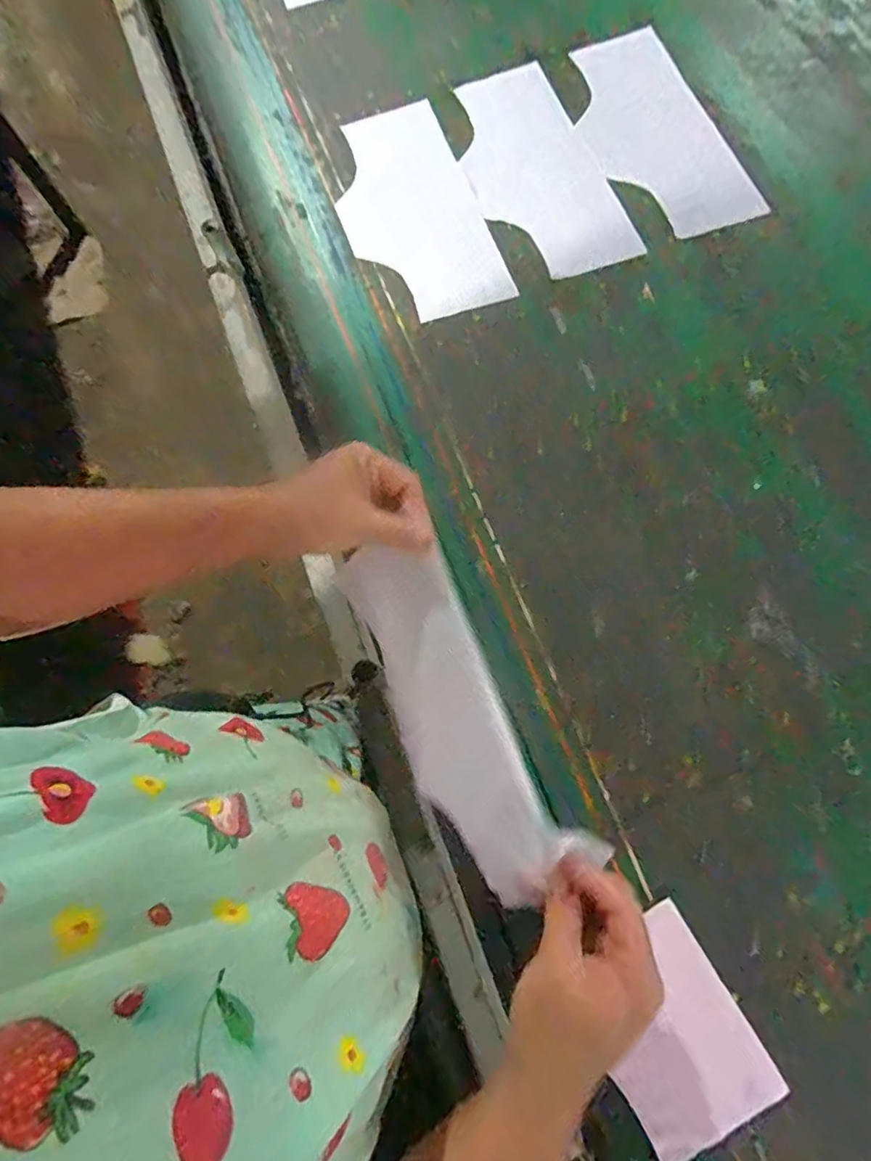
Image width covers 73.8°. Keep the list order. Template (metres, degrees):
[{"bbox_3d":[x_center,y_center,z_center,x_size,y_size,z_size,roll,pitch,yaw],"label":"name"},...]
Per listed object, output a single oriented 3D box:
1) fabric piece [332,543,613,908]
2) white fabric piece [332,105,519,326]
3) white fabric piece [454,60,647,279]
[{"bbox_3d":[0.011,0.105,0.455,0.120,0.020,0.281,-36,78,32],"label":"fabric piece"},{"bbox_3d":[-0.032,-0.434,0.676,0.150,0.010,0.321,-17,71,-2],"label":"white fabric piece"},{"bbox_3d":[0.113,-0.485,0.681,0.146,0.006,0.315,-19,74,-4],"label":"white fabric piece"}]

